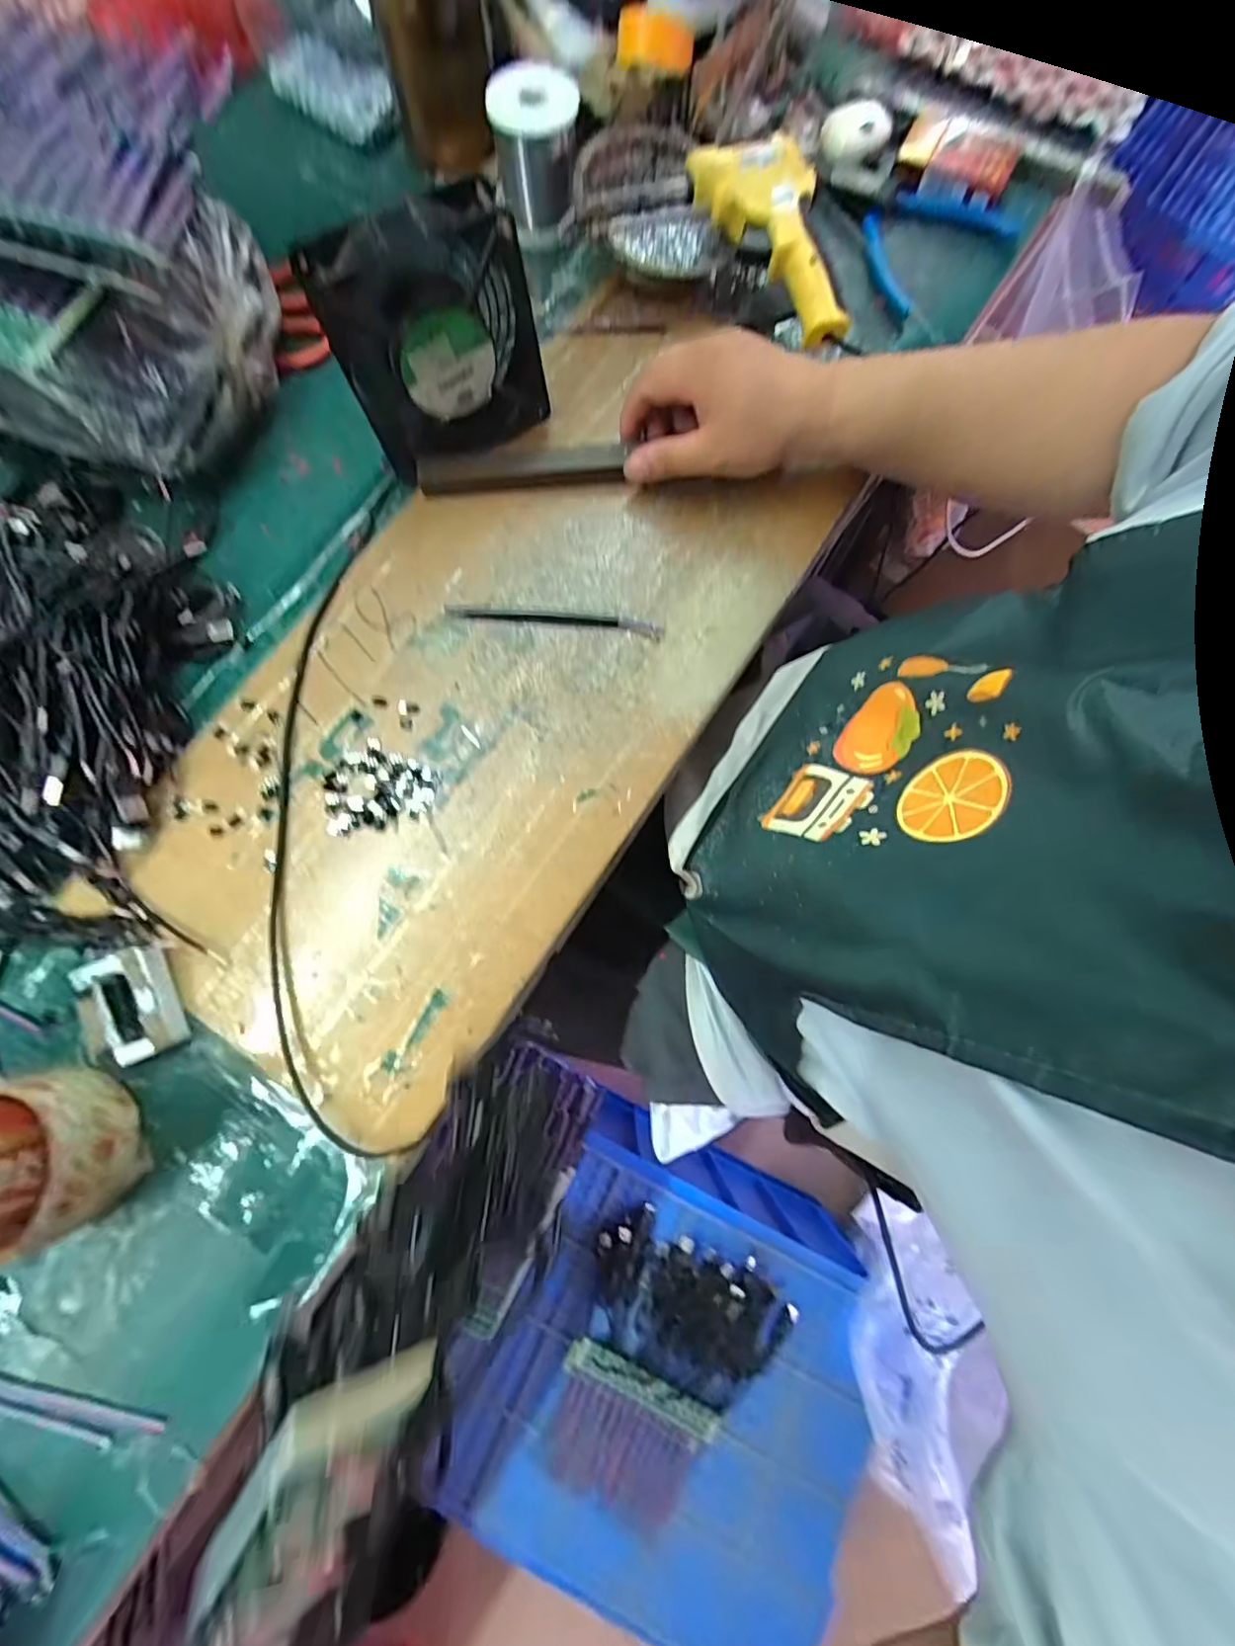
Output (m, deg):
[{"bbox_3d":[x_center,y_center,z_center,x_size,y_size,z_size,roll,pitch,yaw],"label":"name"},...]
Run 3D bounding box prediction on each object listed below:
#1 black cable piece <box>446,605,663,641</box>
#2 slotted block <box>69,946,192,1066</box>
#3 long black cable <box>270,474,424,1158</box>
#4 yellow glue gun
[{"bbox_3d":[-0.042,-0.137,0.384,0.142,0.005,0.014,6,76,0],"label":"black cable piece"},{"bbox_3d":[-0.268,0.101,0.318,0.044,0.019,0.057,-18,77,-5],"label":"slotted block"},{"bbox_3d":[-0.174,-0.027,0.356,0.079,0.014,0.427,-8,76,4],"label":"long black cable"},{"bbox_3d":[0.110,-0.421,0.414,0.087,0.032,0.160,-15,77,-5],"label":"yellow glue gun"}]

